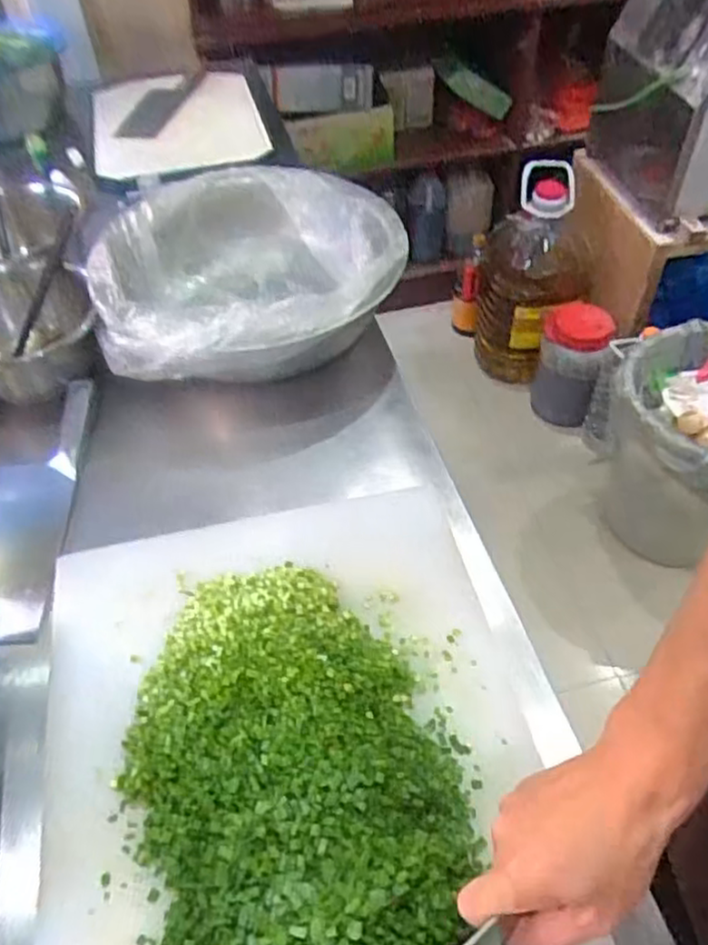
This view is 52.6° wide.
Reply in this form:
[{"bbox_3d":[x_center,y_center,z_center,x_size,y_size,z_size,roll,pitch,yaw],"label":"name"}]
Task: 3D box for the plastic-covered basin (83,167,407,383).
[{"bbox_3d":[-0.119,-0.221,0.834,0.340,0.122,0.315,-1,49,1],"label":"plastic-covered basin"}]

